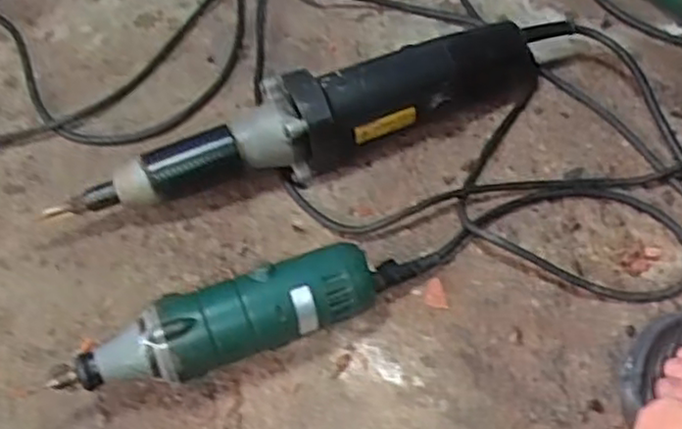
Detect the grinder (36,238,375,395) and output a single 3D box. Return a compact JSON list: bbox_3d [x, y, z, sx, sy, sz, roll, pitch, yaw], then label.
[{"bbox_3d":[-0.077,0.073,0.462,0.209,0.060,0.056,-20,56,-8],"label":"grinder"}]

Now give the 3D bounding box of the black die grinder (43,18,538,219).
[{"bbox_3d":[-0.022,-0.075,0.553,0.402,0.070,0.073,-20,56,-8],"label":"black die grinder"}]

